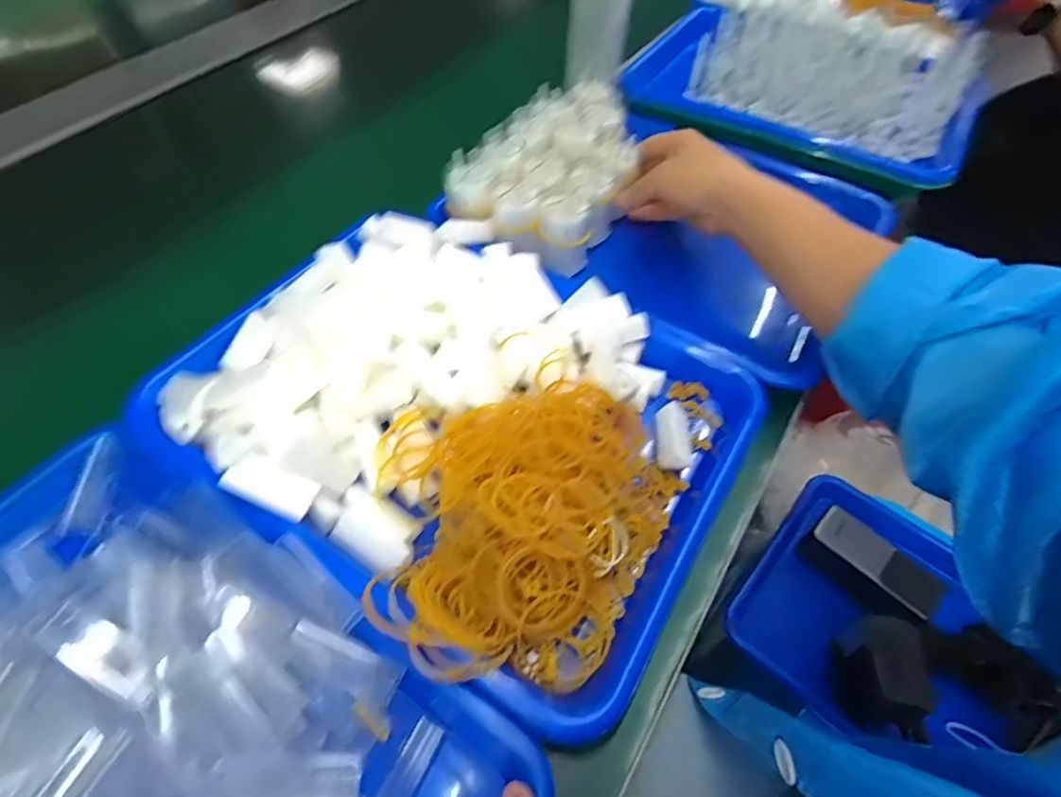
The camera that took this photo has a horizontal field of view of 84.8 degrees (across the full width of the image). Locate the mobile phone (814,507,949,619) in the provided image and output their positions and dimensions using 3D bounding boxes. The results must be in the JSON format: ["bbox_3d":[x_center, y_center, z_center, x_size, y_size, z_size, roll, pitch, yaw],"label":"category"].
[{"bbox_3d":[0.365,0.168,0.609,0.053,0.011,0.127,-37,64,-25],"label":"mobile phone"}]

